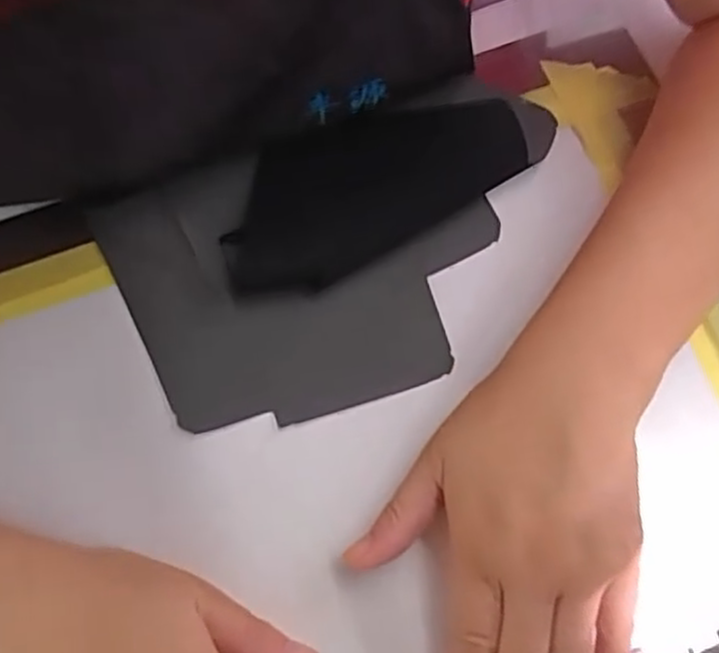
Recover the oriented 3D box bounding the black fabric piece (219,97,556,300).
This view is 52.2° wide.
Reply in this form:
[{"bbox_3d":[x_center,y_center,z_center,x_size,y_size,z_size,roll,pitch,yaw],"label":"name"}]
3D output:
[{"bbox_3d":[0.009,-0.074,0.347,0.165,0.014,0.070,-29,75,-9],"label":"black fabric piece"}]

